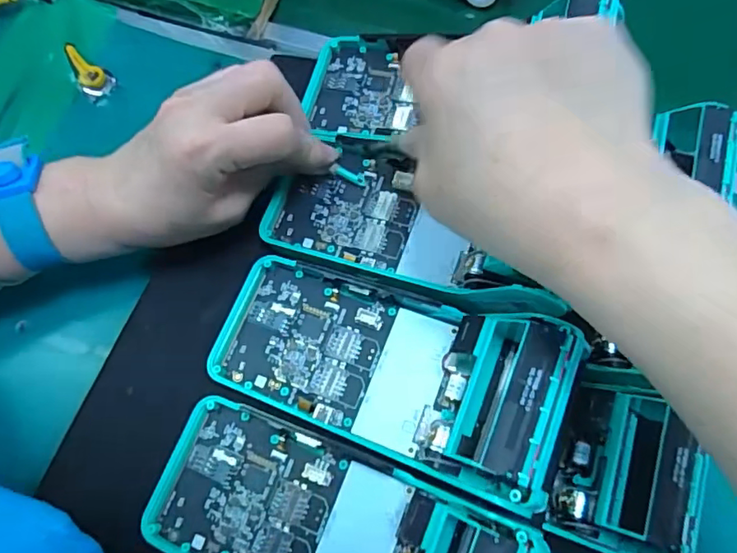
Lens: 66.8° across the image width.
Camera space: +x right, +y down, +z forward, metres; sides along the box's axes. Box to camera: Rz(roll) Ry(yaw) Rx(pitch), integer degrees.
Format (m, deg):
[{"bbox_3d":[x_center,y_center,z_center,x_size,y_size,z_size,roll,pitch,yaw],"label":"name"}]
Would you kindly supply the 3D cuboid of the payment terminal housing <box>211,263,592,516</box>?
[{"bbox_3d":[0.007,0.043,0.270,0.176,0.046,0.075,13,68,36],"label":"payment terminal housing"}]

